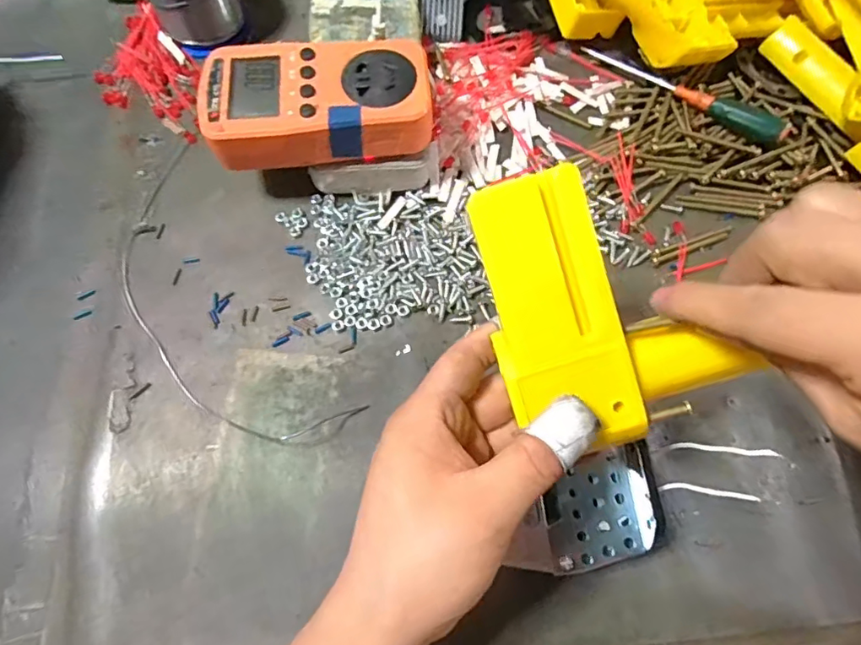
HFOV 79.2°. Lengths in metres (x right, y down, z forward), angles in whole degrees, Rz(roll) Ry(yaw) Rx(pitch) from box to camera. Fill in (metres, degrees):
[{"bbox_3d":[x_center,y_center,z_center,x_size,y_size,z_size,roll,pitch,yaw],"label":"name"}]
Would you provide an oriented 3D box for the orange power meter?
[{"bbox_3d":[-0.063,-0.127,0.301,0.125,0.031,0.064,-5,71,-3],"label":"orange power meter"}]

